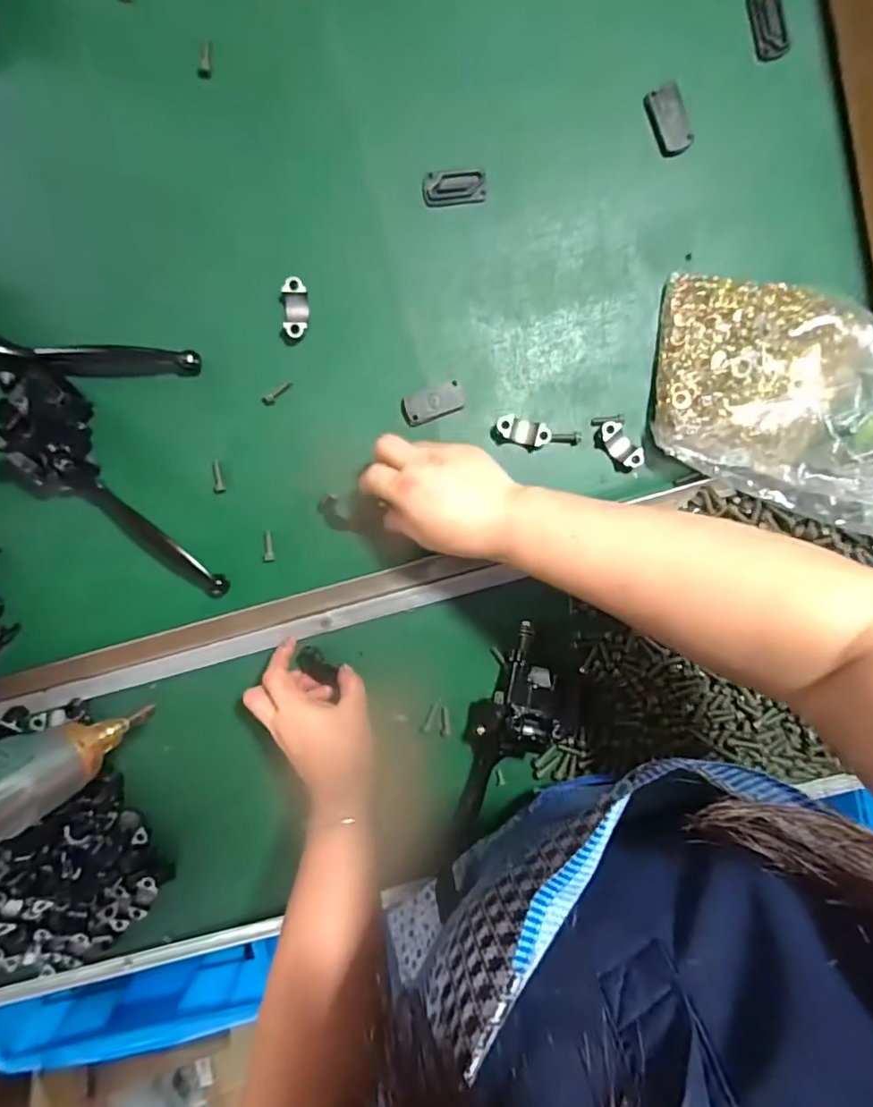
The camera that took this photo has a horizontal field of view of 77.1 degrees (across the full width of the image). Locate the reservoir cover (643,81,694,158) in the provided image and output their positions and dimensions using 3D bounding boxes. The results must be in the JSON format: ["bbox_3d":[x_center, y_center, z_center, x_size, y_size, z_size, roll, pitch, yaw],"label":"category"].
[{"bbox_3d":[0.177,-0.329,0.421,0.026,0.016,0.047,-22,97,3],"label":"reservoir cover"}]

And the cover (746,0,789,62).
[{"bbox_3d":[0.248,-0.396,0.409,0.023,0.004,0.047,-17,97,2],"label":"cover"}]

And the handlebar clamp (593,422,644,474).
[{"bbox_3d":[0.149,-0.087,0.447,0.023,0.017,0.044,-43,95,5],"label":"handlebar clamp"}]

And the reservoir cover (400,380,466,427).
[{"bbox_3d":[-0.002,-0.121,0.441,0.050,0.004,0.024,-19,97,2],"label":"reservoir cover"}]

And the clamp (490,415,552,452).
[{"bbox_3d":[0.068,-0.098,0.445,0.046,0.016,0.022,11,97,-2],"label":"clamp"}]

